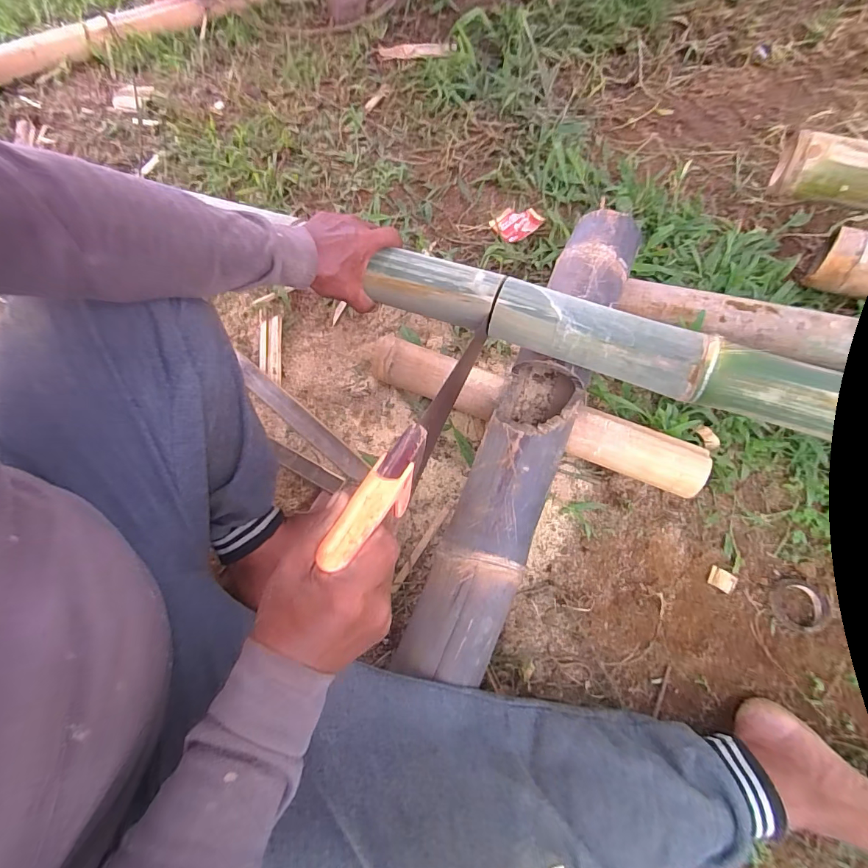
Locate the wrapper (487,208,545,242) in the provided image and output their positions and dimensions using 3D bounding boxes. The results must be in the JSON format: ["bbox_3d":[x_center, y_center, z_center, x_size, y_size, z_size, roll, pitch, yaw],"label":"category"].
[{"bbox_3d":[0.151,-0.383,0.763,0.090,0.019,0.059,-36,72,-12],"label":"wrapper"}]

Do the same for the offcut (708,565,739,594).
[{"bbox_3d":[0.379,0.192,0.552,0.032,0.005,0.025,31,72,13],"label":"offcut"}]

